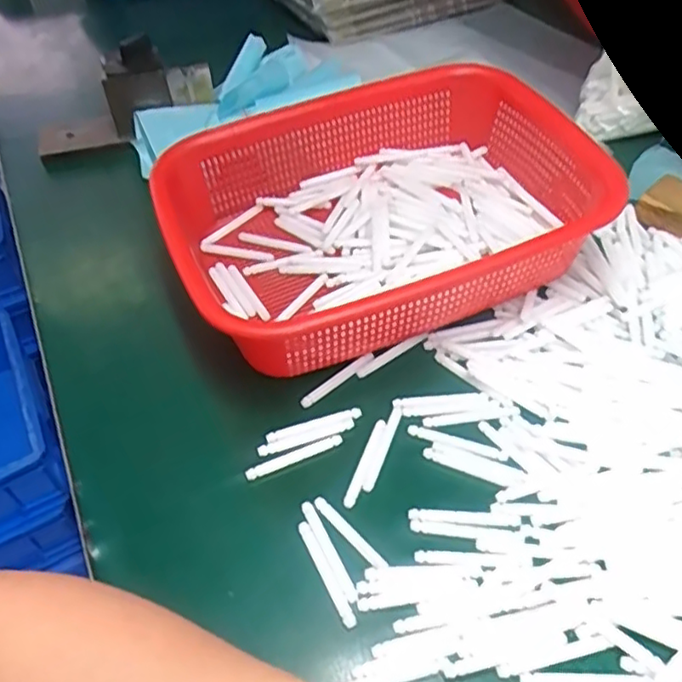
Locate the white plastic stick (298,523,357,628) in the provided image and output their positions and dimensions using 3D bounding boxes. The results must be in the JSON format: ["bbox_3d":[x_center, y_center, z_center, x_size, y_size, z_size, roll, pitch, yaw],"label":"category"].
[{"bbox_3d":[-0.008,0.118,0.329,0.006,0.004,0.058,-23,50,-14],"label":"white plastic stick"}]

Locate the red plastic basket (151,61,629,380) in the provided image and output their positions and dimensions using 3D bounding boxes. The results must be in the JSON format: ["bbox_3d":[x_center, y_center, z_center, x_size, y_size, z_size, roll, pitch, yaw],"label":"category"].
[{"bbox_3d":[0.035,-0.088,0.457,0.291,0.086,0.207,-19,49,-11],"label":"red plastic basket"}]

